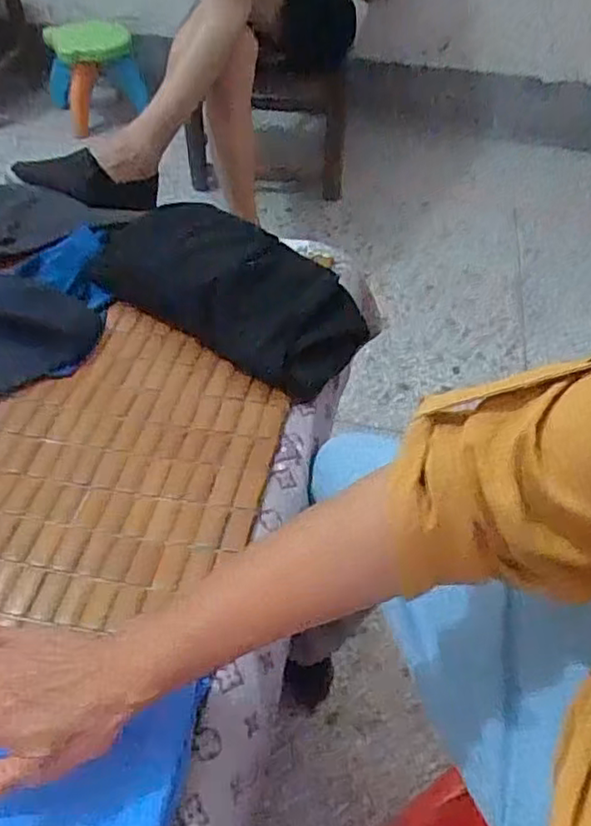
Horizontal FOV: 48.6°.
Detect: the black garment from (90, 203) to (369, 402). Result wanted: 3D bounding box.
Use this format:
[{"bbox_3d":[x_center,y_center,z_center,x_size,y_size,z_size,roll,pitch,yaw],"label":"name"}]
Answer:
[{"bbox_3d":[-0.067,-0.139,0.716,0.282,0.083,0.161,32,54,22],"label":"black garment"}]

